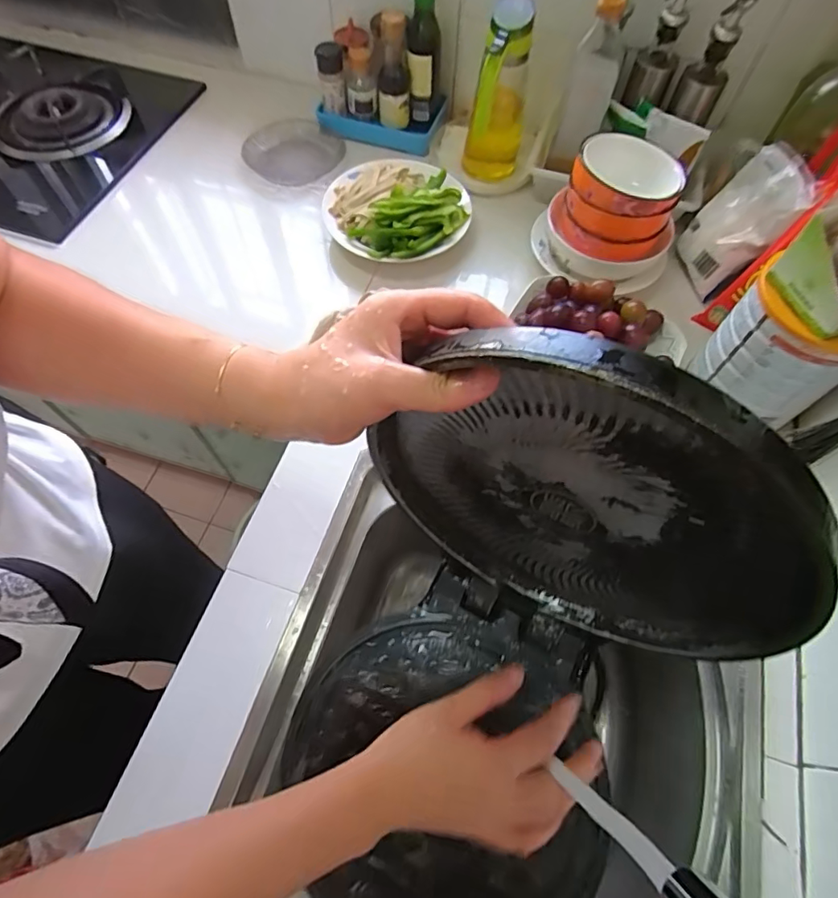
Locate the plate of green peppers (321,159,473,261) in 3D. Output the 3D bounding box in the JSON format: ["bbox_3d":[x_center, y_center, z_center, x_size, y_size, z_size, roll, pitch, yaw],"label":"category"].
[{"bbox_3d":[-0.033,-0.330,0.688,0.175,0.056,0.192,1,62,-1],"label":"plate of green peppers"}]

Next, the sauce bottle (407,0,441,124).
[{"bbox_3d":[0.007,-0.569,0.729,0.047,0.184,0.057,-1,62,-2],"label":"sauce bottle"}]

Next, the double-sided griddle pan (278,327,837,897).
[{"bbox_3d":[0.050,0.140,0.339,0.231,0.438,0.148,18,25,8],"label":"double-sided griddle pan"}]

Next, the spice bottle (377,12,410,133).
[{"bbox_3d":[-0.037,-0.543,0.745,0.045,0.125,0.051,-1,62,-2],"label":"spice bottle"}]

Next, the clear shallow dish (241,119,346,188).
[{"bbox_3d":[-0.193,-0.455,0.789,0.134,0.030,0.131,1,62,-1],"label":"clear shallow dish"}]

